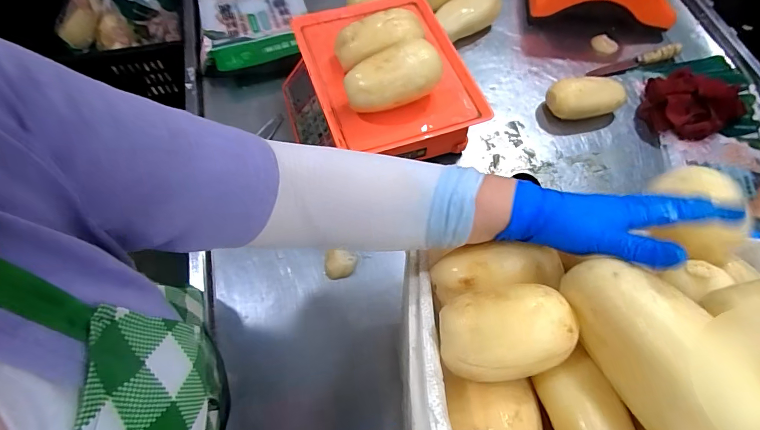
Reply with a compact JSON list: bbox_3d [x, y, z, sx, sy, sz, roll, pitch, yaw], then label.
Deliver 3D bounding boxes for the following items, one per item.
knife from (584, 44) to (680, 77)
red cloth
[{"bbox_3d":[0.525,-0.314,0.789,0.205,0.020,0.025,-16,66,-9],"label":"knife"},{"bbox_3d":[0.568,-0.205,0.720,0.148,0.067,0.151,-33,70,-15],"label":"red cloth"}]

